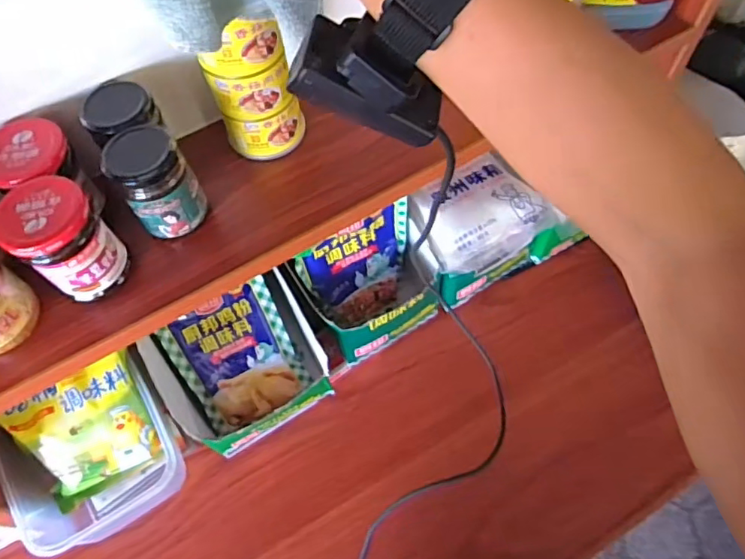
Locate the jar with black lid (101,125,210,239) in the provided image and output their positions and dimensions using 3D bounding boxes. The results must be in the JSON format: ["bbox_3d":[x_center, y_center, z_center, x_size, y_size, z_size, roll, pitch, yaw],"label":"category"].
[{"bbox_3d":[-0.175,-0.078,0.441,0.054,0.074,0.053,-1,62,3],"label":"jar with black lid"}]

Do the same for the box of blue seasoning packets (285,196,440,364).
[{"bbox_3d":[-0.001,0.012,0.645,0.158,0.158,0.107,-29,64,-12],"label":"box of blue seasoning packets"}]

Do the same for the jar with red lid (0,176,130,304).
[{"bbox_3d":[-0.238,-0.028,0.422,0.061,0.090,0.060,-1,62,3],"label":"jar with red lid"}]

